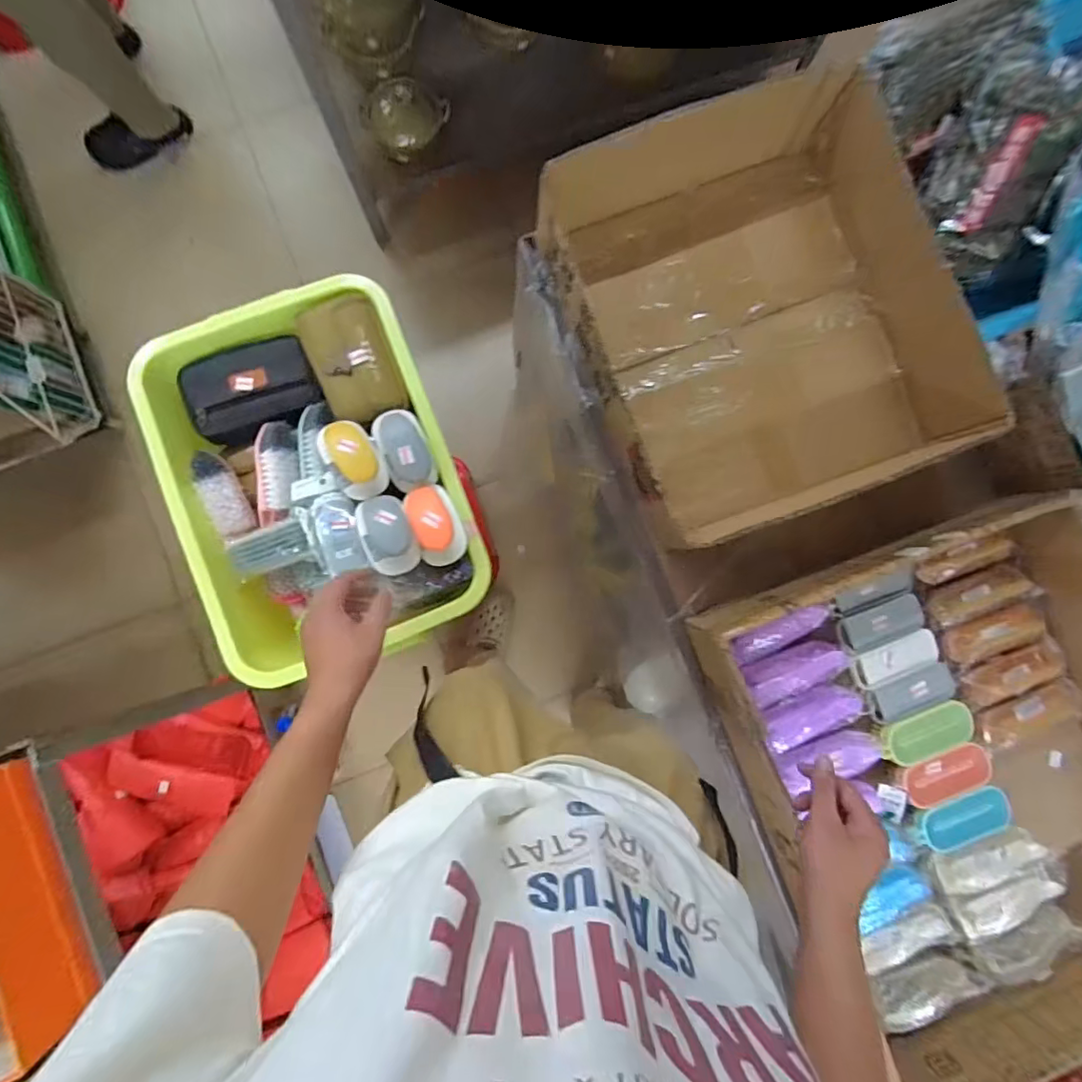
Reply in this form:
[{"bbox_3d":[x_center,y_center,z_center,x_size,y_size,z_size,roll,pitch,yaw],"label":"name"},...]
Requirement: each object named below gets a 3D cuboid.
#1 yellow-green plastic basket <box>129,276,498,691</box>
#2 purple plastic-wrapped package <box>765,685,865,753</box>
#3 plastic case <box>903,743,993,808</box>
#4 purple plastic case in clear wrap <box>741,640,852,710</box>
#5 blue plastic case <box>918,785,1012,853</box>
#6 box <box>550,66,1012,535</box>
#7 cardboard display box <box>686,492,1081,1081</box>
[{"bbox_3d":[-0.318,-0.089,0.741,0.366,0.140,0.471,-21,88,-3],"label":"yellow-green plastic basket"},{"bbox_3d":[0.344,0.217,0.687,0.129,0.042,0.059,-24,88,-3],"label":"purple plastic-wrapped package"},{"bbox_3d":[0.532,0.306,0.706,0.121,0.009,0.050,-20,88,-3],"label":"plastic case"},{"bbox_3d":[0.331,0.164,0.691,0.138,0.043,0.051,-21,88,-3],"label":"purple plastic case in clear wrap"},{"bbox_3d":[0.548,0.362,0.695,0.126,0.013,0.056,-20,88,-3],"label":"blue plastic case"},{"bbox_3d":[0.277,-0.281,0.736,0.431,0.193,0.479,-21,88,-3],"label":"box"},{"bbox_3d":[0.522,0.291,0.678,0.496,0.170,0.573,-18,87,-3],"label":"cardboard display box"}]

